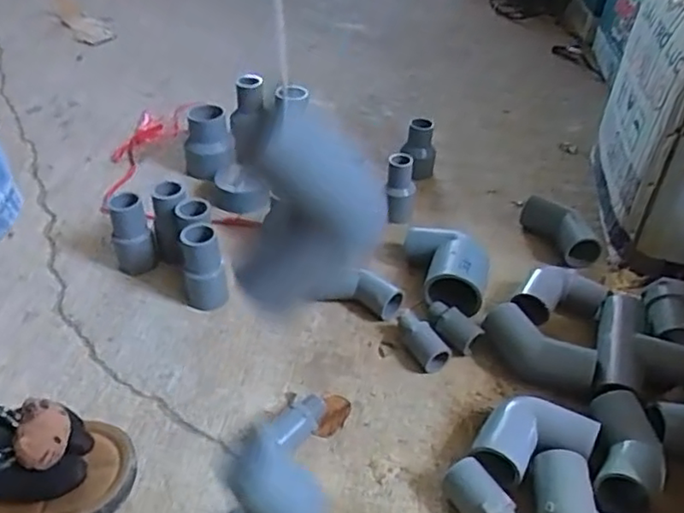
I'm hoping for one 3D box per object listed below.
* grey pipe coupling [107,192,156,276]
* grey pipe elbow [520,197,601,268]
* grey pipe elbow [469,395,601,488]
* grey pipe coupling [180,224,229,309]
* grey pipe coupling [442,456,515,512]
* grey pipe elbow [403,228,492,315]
[{"bbox_3d":[-0.215,-0.022,0.635,0.037,0.083,0.030,-13,42,-17],"label":"grey pipe coupling"},{"bbox_3d":[0.246,-0.029,0.697,0.037,0.040,0.100,-16,43,-21],"label":"grey pipe elbow"},{"bbox_3d":[0.145,0.149,0.478,0.076,0.037,0.075,24,44,24],"label":"grey pipe elbow"},{"bbox_3d":[-0.136,0.010,0.604,0.040,0.079,0.034,-10,41,-14],"label":"grey pipe coupling"},{"bbox_3d":[0.100,0.181,0.445,0.031,0.036,0.063,-20,45,-25],"label":"grey pipe coupling"},{"bbox_3d":[0.104,0.012,0.632,0.093,0.061,0.107,10,41,9],"label":"grey pipe elbow"}]

